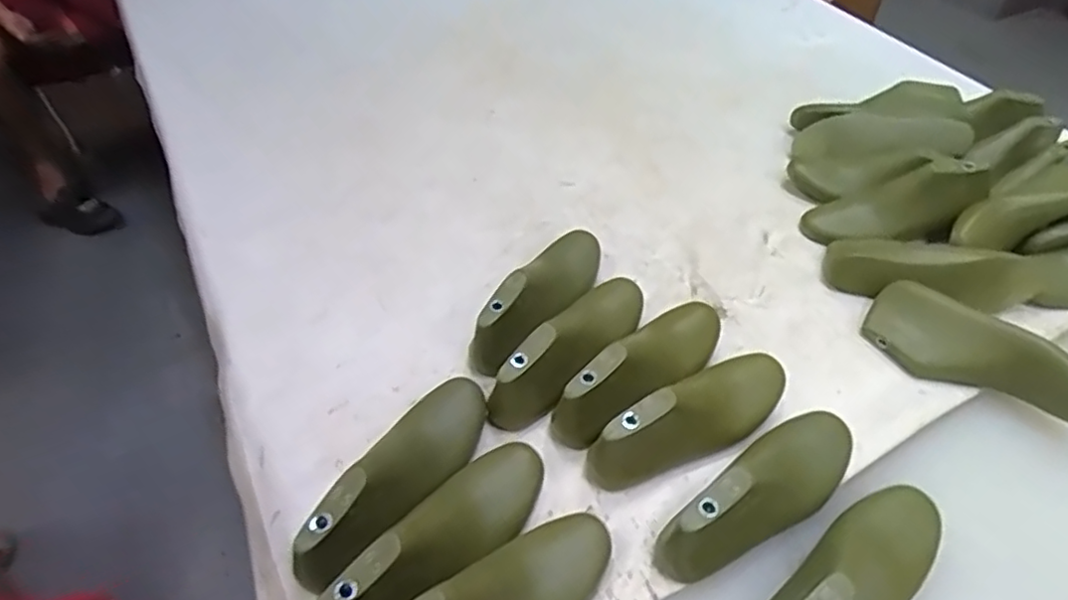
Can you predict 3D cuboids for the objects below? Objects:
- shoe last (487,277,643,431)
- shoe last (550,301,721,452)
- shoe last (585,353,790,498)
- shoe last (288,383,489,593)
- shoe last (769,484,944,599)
[{"bbox_3d":[0.048,0.041,0.676,0.072,0.090,0.236,28,54,21],"label":"shoe last"},{"bbox_3d":[0.123,0.066,0.662,0.074,0.089,0.239,36,57,26],"label":"shoe last"},{"bbox_3d":[0.166,0.114,0.619,0.232,0.087,0.076,-29,56,-23],"label":"shoe last"},{"bbox_3d":[-0.117,0.151,0.571,0.075,0.059,0.235,27,39,17],"label":"shoe last"},{"bbox_3d":[0.265,0.232,0.521,0.232,0.088,0.077,-28,55,-23],"label":"shoe last"}]

